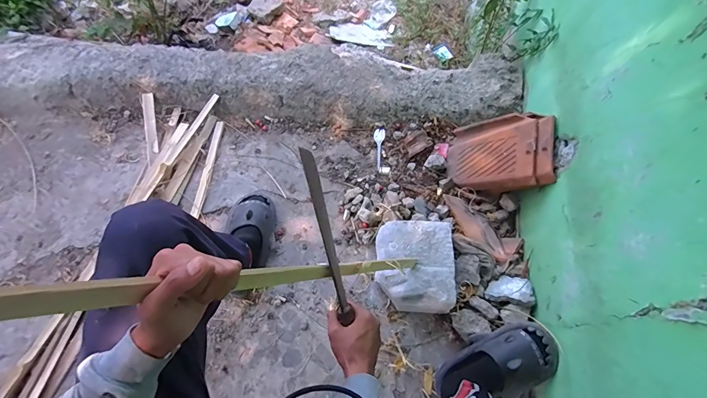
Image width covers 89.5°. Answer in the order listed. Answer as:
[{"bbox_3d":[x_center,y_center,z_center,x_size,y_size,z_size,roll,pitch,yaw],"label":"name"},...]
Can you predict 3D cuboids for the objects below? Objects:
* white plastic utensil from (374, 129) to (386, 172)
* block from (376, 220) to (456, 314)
[{"bbox_3d":[0.082,-0.161,1.166,0.037,0.011,0.157,6,65,-1],"label":"white plastic utensil"},{"bbox_3d":[0.161,0.175,0.941,0.195,0.082,0.228,1,65,-3],"label":"block"}]

